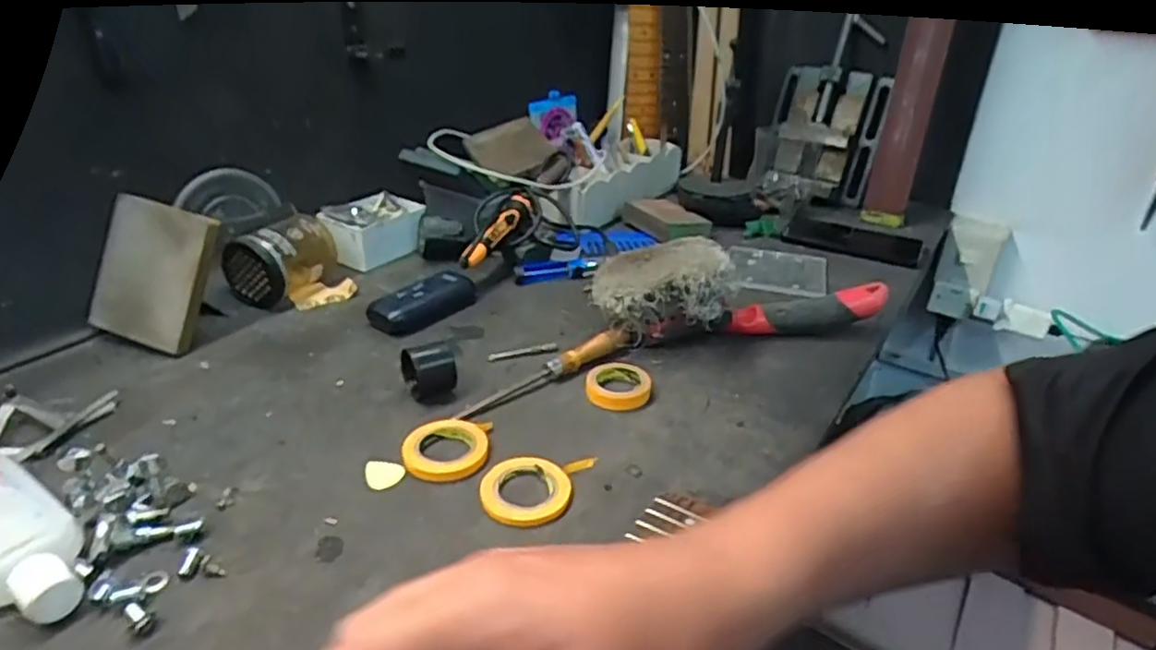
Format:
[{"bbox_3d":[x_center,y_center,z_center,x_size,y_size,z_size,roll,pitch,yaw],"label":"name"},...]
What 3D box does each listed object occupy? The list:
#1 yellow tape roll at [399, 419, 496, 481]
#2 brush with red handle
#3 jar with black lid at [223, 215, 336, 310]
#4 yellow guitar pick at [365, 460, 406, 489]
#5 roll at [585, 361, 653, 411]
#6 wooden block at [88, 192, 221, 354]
[{"bbox_3d":[-0.095,0.086,0.492,0.060,0.011,0.060,2,29,-1],"label":"yellow tape roll"},{"bbox_3d":[0.151,-0.033,0.642,0.267,0.085,0.082,-6,30,-14],"label":"brush with red handle"},{"bbox_3d":[-0.305,-0.072,0.701,0.067,0.070,0.099,9,29,12],"label":"jar with black lid"},{"bbox_3d":[-0.134,0.103,0.468,0.027,0.004,0.023,7,40,1],"label":"yellow guitar pick"},{"bbox_3d":[0.033,0.049,0.559,0.052,0.014,0.052,2,29,-1],"label":"roll"},{"bbox_3d":[-0.373,-0.046,0.602,0.102,0.120,0.015,16,-2,12],"label":"wooden block"}]

